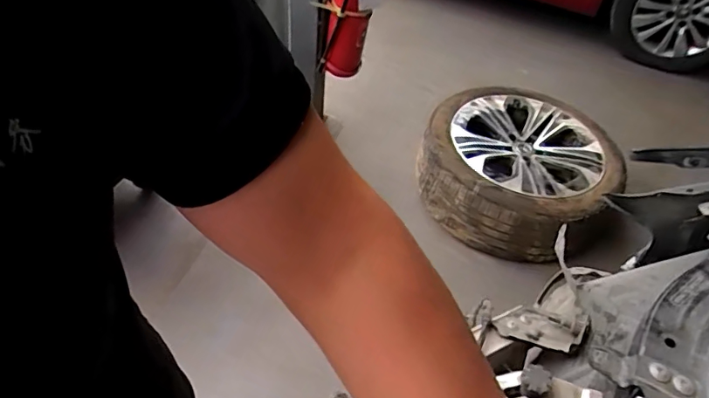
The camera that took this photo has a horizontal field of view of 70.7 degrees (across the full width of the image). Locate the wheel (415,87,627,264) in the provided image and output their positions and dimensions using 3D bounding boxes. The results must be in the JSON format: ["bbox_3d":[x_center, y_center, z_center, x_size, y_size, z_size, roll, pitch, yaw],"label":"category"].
[{"bbox_3d":[0.541,-0.110,1.720,0.628,0.251,0.584,3,49,-3],"label":"wheel"}]

